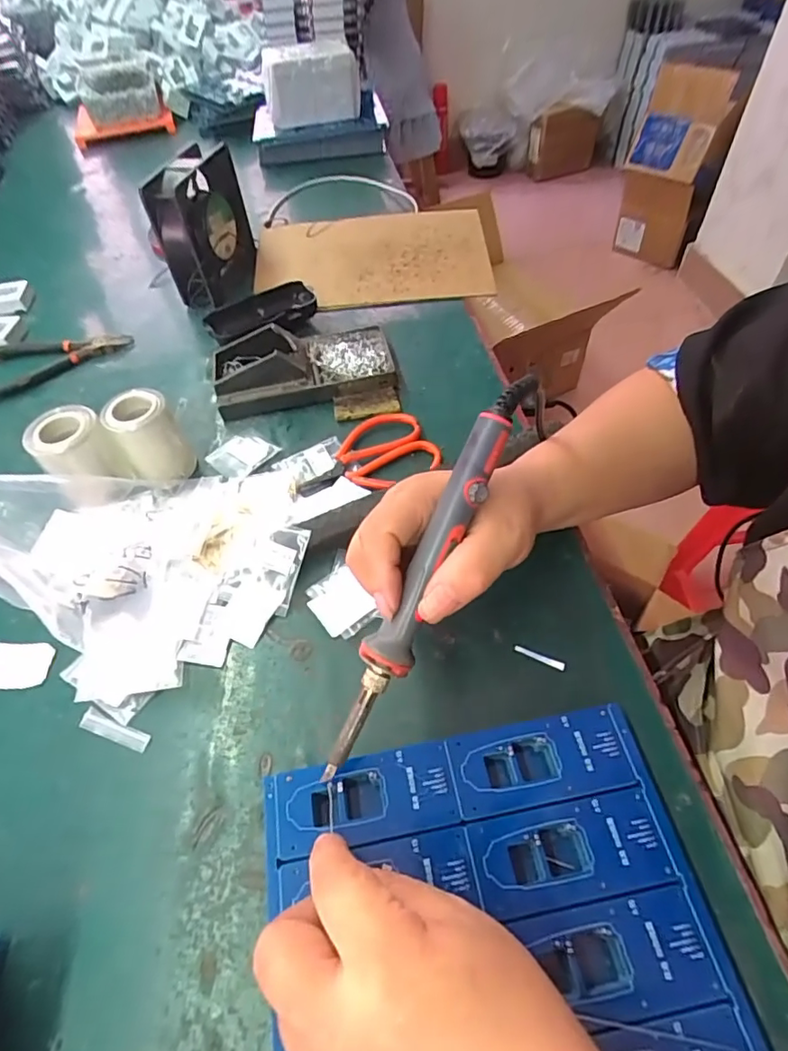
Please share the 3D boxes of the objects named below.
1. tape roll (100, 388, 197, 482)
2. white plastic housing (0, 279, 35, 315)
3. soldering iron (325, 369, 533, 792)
[{"bbox_3d":[-0.191,-0.069,0.420,0.045,0.064,0.044,-2,54,2],"label":"tape roll"},{"bbox_3d":[-0.448,-0.258,0.610,0.065,0.015,0.051,-14,54,-6],"label":"white plastic housing"},{"bbox_3d":[0.016,0.023,0.270,0.019,0.020,0.223,26,91,21],"label":"soldering iron"}]

